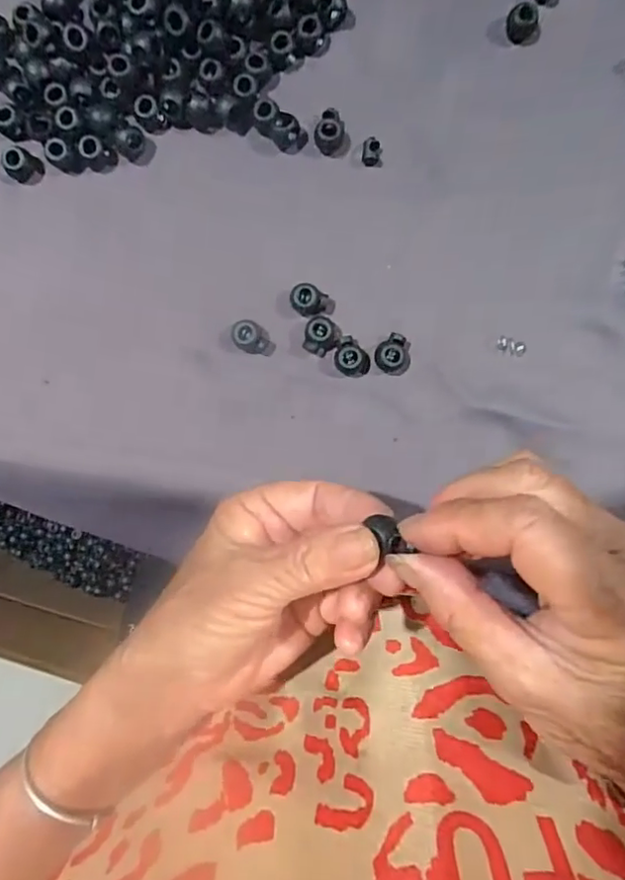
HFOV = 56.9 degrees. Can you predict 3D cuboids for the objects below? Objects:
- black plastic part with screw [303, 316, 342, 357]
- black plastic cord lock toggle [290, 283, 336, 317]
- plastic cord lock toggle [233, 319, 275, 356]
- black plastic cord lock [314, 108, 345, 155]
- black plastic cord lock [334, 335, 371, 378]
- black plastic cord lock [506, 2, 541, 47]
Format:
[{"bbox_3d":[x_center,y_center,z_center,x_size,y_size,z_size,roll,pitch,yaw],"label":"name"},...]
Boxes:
[{"bbox_3d":[0.004,-0.054,0.301,0.018,0.009,0.019,0,92,2],"label":"black plastic part with screw"},{"bbox_3d":[0.000,-0.071,0.301,0.023,0.010,0.015,21,92,1],"label":"black plastic cord lock toggle"},{"bbox_3d":[-0.031,-0.053,0.302,0.023,0.010,0.015,35,93,1],"label":"plastic cord lock toggle"},{"bbox_3d":[0.009,-0.161,0.300,0.014,0.010,0.020,14,92,2],"label":"black plastic cord lock"},{"bbox_3d":[0.021,-0.042,0.302,0.021,0.012,0.017,42,93,0],"label":"black plastic cord lock"},{"bbox_3d":[0.108,-0.213,0.296,0.018,0.010,0.014,26,93,1],"label":"black plastic cord lock"}]

